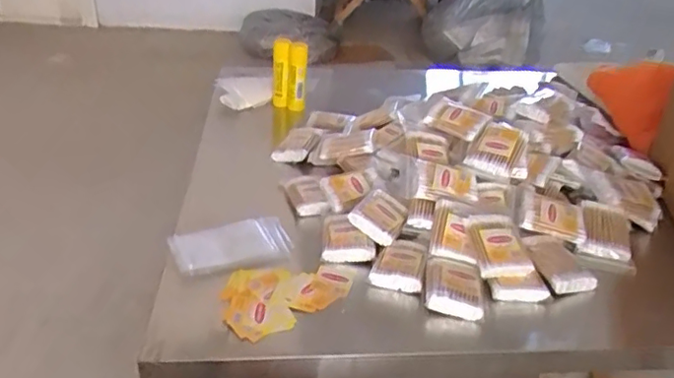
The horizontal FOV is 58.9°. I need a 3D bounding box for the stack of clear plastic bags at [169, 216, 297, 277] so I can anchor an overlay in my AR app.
[{"bbox_3d":[-0.115,0.057,0.650,0.124,0.009,0.079,-9,32,-18],"label":"stack of clear plastic bags"}]

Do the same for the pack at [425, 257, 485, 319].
[{"bbox_3d":[0.117,0.099,0.598,0.055,0.023,0.069,6,30,8],"label":"pack"}]

